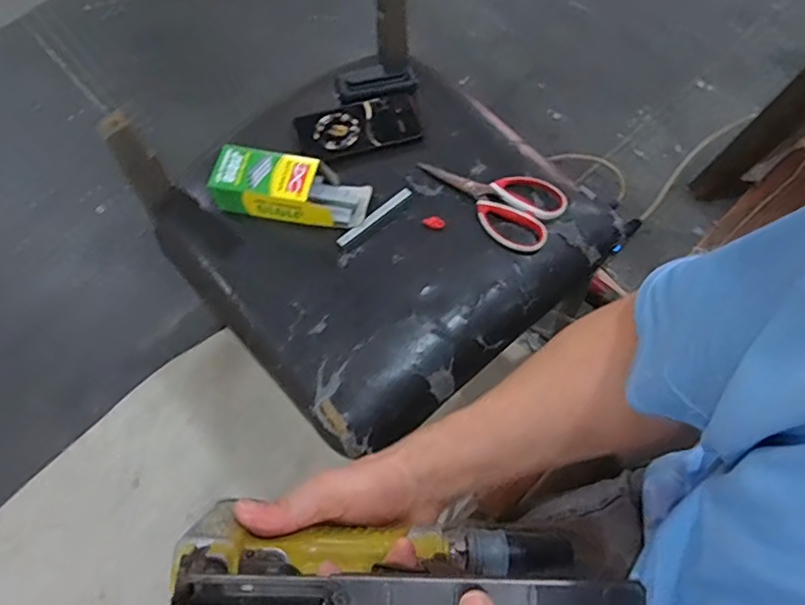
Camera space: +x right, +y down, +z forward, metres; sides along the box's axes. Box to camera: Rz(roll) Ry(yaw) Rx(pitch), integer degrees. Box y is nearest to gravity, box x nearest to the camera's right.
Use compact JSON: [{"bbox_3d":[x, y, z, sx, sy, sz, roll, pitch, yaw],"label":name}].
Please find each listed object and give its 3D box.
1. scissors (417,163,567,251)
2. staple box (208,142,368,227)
[{"bbox_3d":[0.104,-0.133,0.703,0.181,0.023,0.093,30,69,14],"label":"scissors"},{"bbox_3d":[-0.135,-0.139,0.690,0.183,0.057,0.073,10,66,6],"label":"staple box"}]

